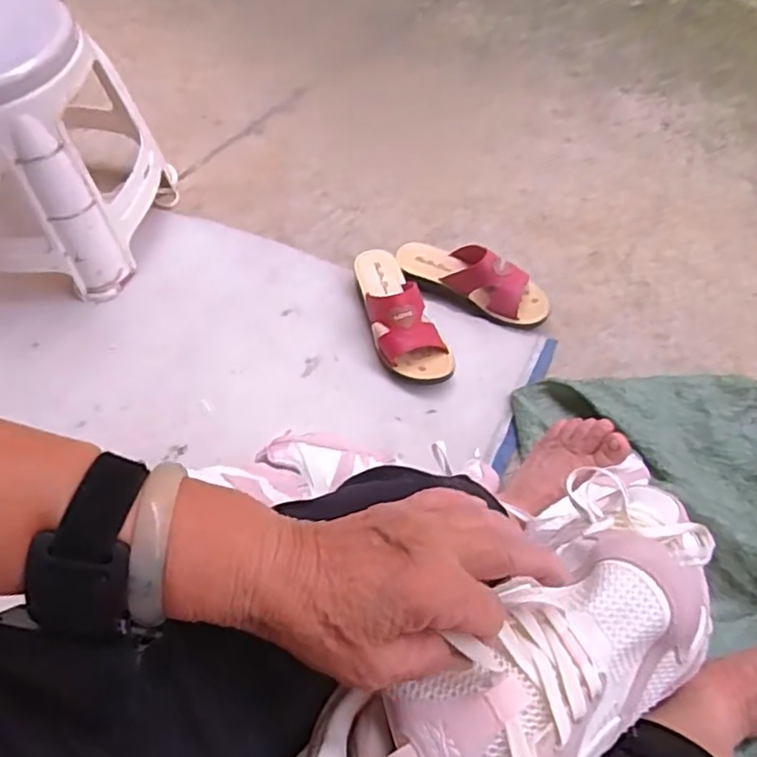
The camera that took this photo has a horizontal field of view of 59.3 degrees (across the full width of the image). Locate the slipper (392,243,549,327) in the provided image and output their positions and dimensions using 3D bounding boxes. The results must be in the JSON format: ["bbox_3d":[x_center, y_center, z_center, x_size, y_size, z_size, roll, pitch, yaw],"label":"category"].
[{"bbox_3d":[0.137,-0.148,0.955,0.229,0.078,0.077,25,59,15],"label":"slipper"}]

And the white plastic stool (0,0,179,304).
[{"bbox_3d":[-0.481,-0.307,0.914,0.266,0.322,0.259,5,59,6],"label":"white plastic stool"}]

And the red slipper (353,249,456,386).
[{"bbox_3d":[0.023,-0.093,0.909,0.083,0.081,0.225,-19,59,-13],"label":"red slipper"}]

